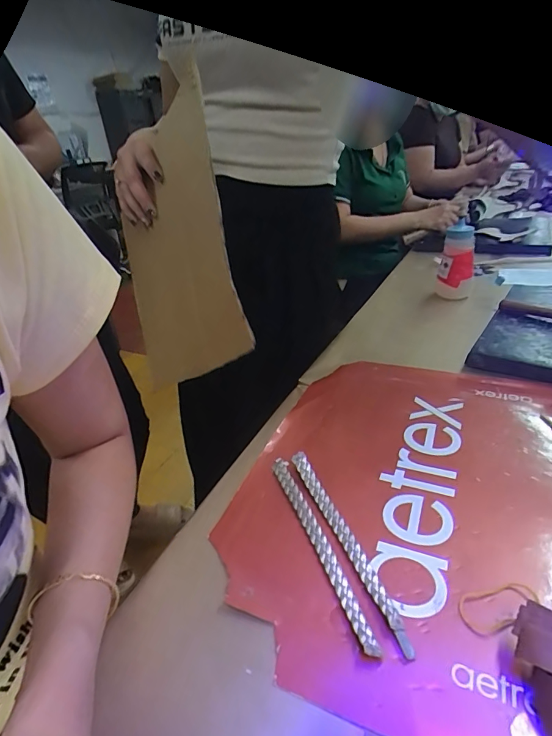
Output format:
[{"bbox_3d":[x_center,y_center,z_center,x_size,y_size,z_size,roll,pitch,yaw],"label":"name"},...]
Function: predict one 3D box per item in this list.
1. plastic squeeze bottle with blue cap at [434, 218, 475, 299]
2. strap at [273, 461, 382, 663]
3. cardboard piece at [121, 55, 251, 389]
[{"bbox_3d":[0.331,-0.200,0.763,0.060,0.118,0.060,9,32,25],"label":"plastic squeeze bottle with blue cap"},{"bbox_3d":[0.033,0.136,0.339,0.015,0.008,0.191,-14,30,-14],"label":"strap"},{"bbox_3d":[-0.127,-0.132,0.482,0.012,0.287,0.282,-9,-5,-34],"label":"cardboard piece"}]

